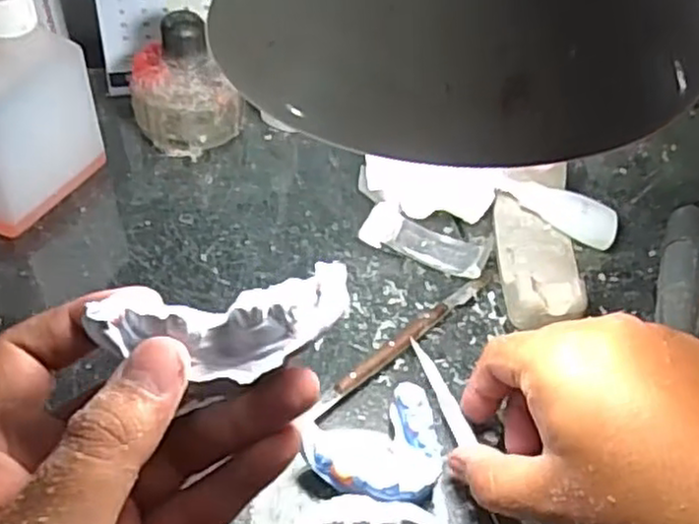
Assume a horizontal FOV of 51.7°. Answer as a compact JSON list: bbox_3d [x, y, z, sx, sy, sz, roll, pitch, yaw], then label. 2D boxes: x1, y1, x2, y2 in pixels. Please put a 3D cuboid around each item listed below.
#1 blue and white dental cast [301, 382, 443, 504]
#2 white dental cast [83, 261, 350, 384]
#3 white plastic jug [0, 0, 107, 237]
[{"bbox_3d":[0.011,0.090,0.350,0.063,0.022,0.060,-2,47,-7],"label":"blue and white dental cast"},{"bbox_3d":[-0.038,0.020,0.232,0.080,0.018,0.031,-6,48,-14],"label":"white dental cast"},{"bbox_3d":[-0.209,-0.089,0.430,0.064,0.127,0.097,23,49,16],"label":"white plastic jug"}]

